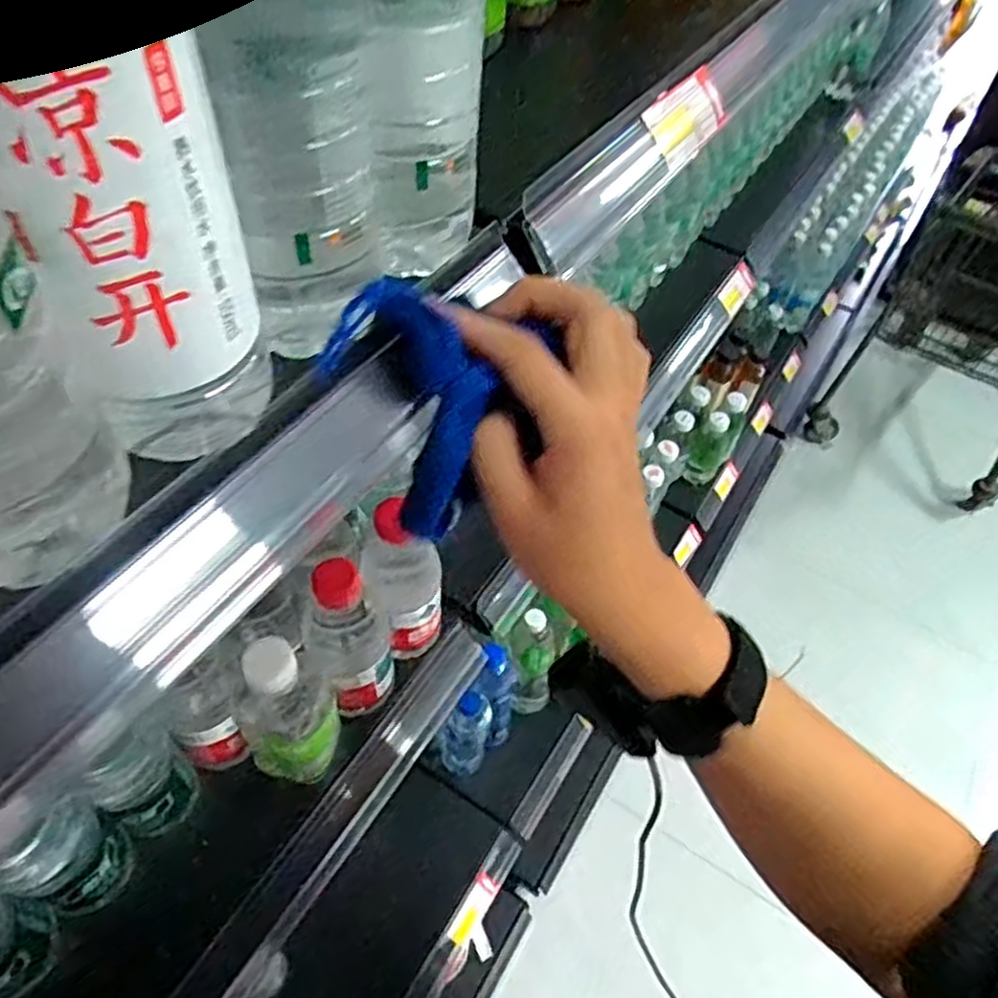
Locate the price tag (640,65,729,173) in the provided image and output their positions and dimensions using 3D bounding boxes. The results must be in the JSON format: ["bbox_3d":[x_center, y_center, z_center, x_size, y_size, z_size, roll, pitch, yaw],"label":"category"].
[{"bbox_3d":[0.125,-0.252,0.489,0.064,0.045,0.011,-47,35,-9],"label":"price tag"}]

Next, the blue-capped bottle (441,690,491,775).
[{"bbox_3d":[-0.044,0.340,1.051,0.076,0.192,0.055,-23,57,-21],"label":"blue-capped bottle"}]

